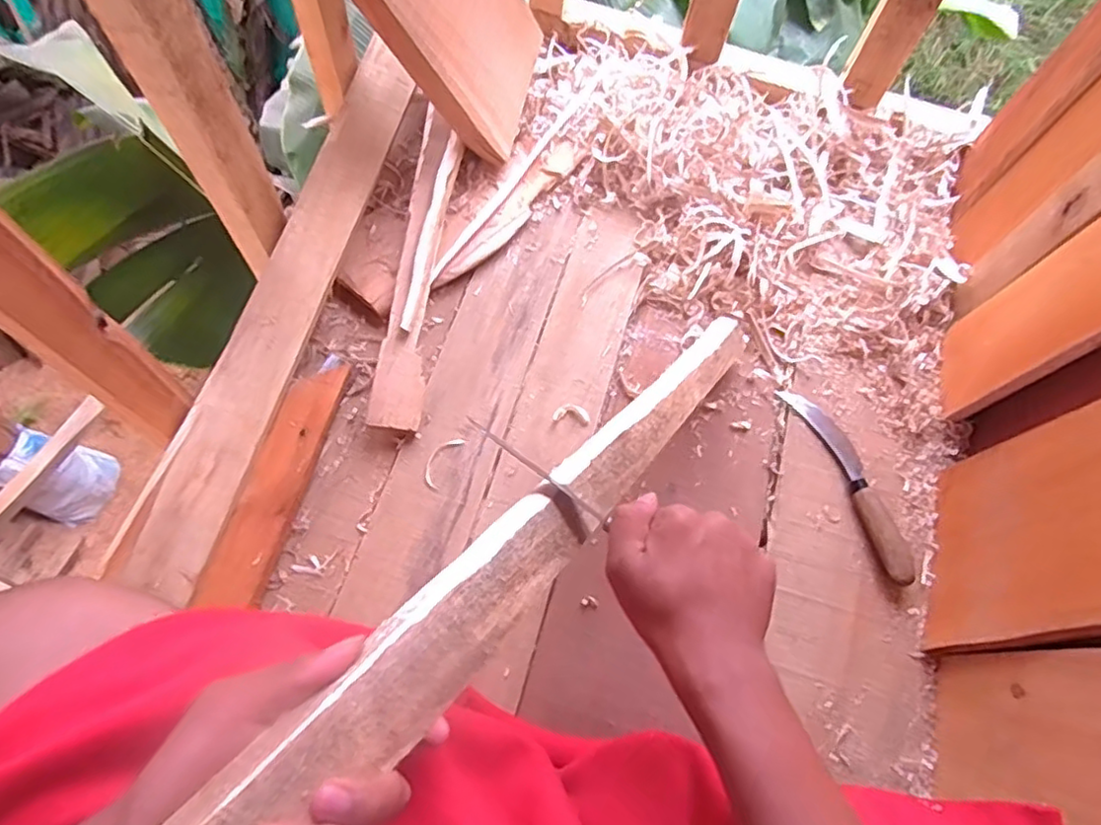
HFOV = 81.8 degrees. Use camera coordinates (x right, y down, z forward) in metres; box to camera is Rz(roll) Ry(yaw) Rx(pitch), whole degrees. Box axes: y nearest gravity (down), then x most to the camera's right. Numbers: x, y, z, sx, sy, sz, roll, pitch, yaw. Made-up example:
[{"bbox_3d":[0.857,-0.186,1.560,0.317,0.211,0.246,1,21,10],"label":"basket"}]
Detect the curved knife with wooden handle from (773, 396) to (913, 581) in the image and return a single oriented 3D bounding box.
[{"bbox_3d":[0.294,0.062,0.618,0.037,0.021,0.206,-18,68,-11],"label":"curved knife with wooden handle"}]

